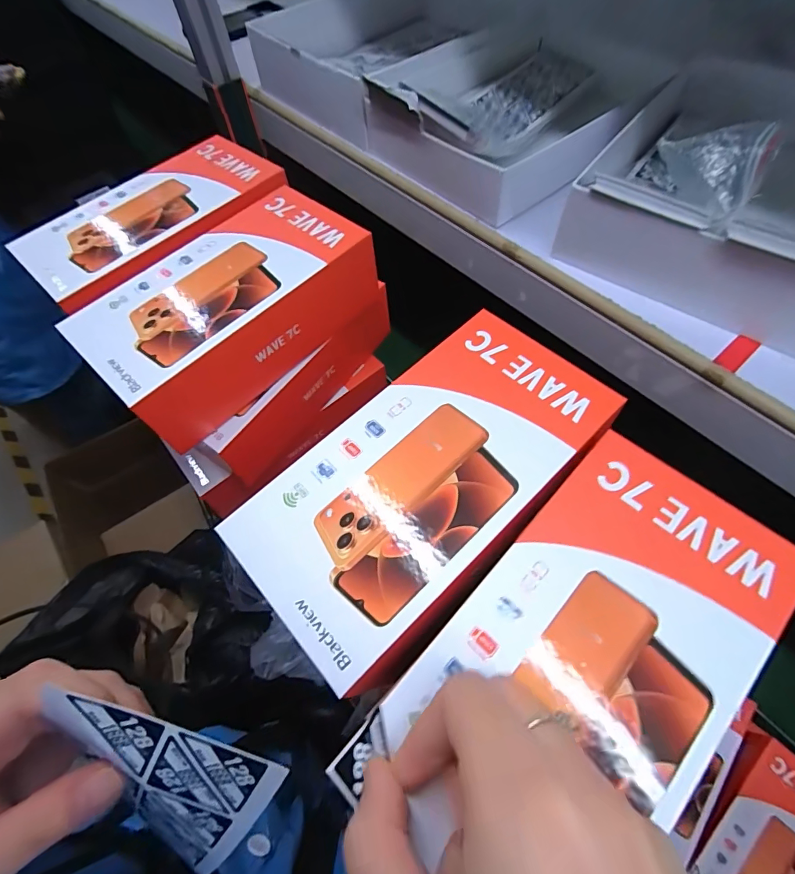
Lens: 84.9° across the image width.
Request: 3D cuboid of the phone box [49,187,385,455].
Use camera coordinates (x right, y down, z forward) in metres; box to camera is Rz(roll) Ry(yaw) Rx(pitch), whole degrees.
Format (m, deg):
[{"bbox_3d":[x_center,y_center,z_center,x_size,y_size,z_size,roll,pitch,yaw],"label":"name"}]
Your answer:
[{"bbox_3d":[-0.110,-0.086,0.293,0.102,0.054,0.182,38,71,20],"label":"phone box"}]

